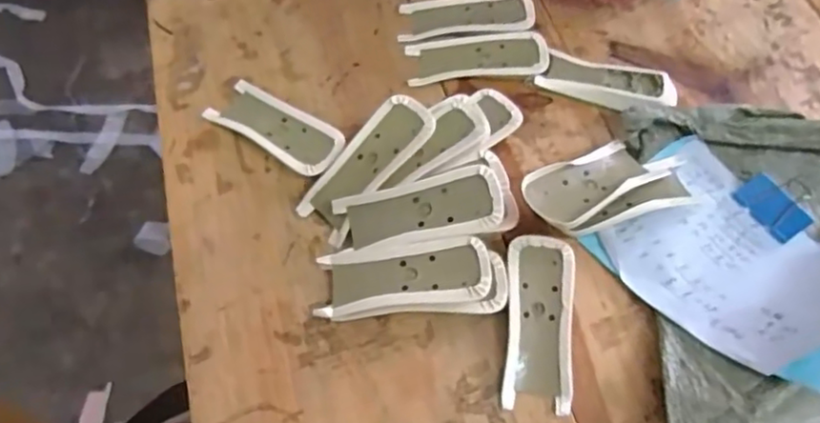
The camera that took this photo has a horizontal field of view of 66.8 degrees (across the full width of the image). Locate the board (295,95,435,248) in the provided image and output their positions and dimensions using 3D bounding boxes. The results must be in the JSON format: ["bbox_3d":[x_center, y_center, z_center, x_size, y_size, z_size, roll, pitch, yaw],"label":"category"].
[{"bbox_3d":[-0.031,-0.034,0.454,0.117,0.011,0.046,-46,69,1],"label":"board"}]

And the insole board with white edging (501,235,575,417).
[{"bbox_3d":[0.088,0.073,0.423,0.044,0.015,0.117,6,61,2],"label":"insole board with white edging"}]

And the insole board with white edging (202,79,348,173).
[{"bbox_3d":[-0.104,-0.067,0.490,0.118,0.017,0.046,32,65,15],"label":"insole board with white edging"}]

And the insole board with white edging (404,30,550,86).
[{"bbox_3d":[0.058,-0.134,0.537,0.119,0.006,0.047,-6,60,2],"label":"insole board with white edging"}]

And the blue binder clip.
[{"bbox_3d":[0.286,-0.012,0.469,0.059,0.022,0.051,-29,66,-16],"label":"blue binder clip"}]

